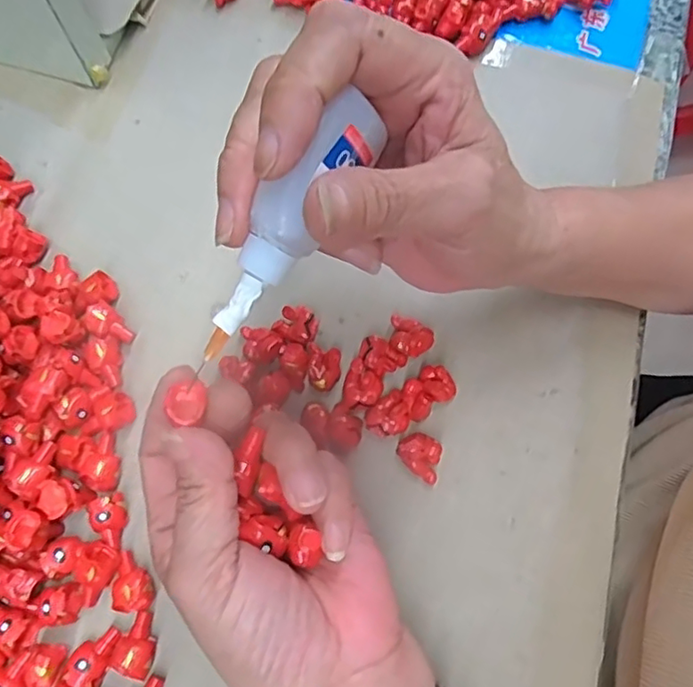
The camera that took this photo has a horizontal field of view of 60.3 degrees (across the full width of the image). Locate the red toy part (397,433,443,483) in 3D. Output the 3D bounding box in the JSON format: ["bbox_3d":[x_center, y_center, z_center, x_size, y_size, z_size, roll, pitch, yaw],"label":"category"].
[{"bbox_3d":[0.036,0.053,0.283,0.023,0.012,0.017,42,77,12],"label":"red toy part"}]

